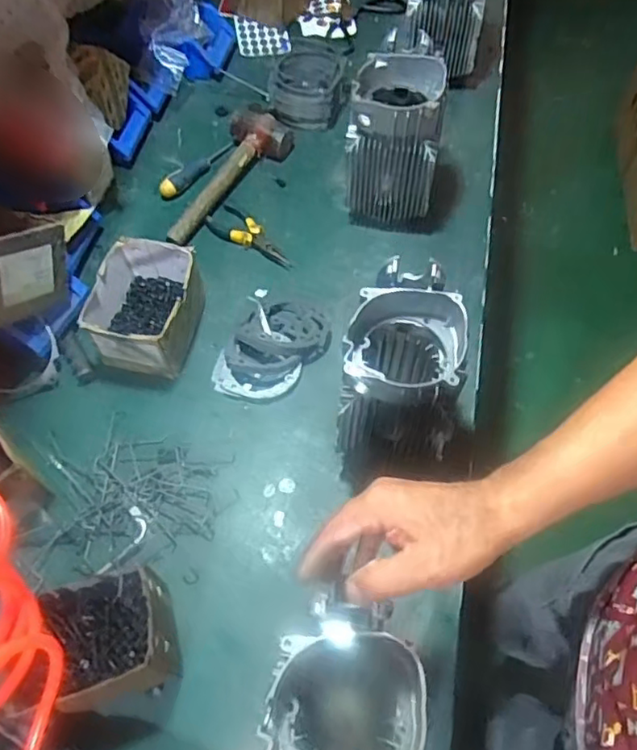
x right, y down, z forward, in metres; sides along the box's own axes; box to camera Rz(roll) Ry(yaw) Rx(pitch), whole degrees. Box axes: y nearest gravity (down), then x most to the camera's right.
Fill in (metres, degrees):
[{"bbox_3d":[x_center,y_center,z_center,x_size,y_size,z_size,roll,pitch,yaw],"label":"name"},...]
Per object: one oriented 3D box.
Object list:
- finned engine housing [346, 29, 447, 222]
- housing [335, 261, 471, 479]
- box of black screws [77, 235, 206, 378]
[{"bbox_3d":[0.109,-0.325,0.851,0.119,0.193,0.117,10,61,8],"label":"finned engine housing"},{"bbox_3d":[0.090,0.009,0.666,0.115,0.217,0.142,7,61,7],"label":"housing"},{"bbox_3d":[-0.222,-0.084,0.784,0.132,0.098,0.147,6,60,6],"label":"box of black screws"}]

